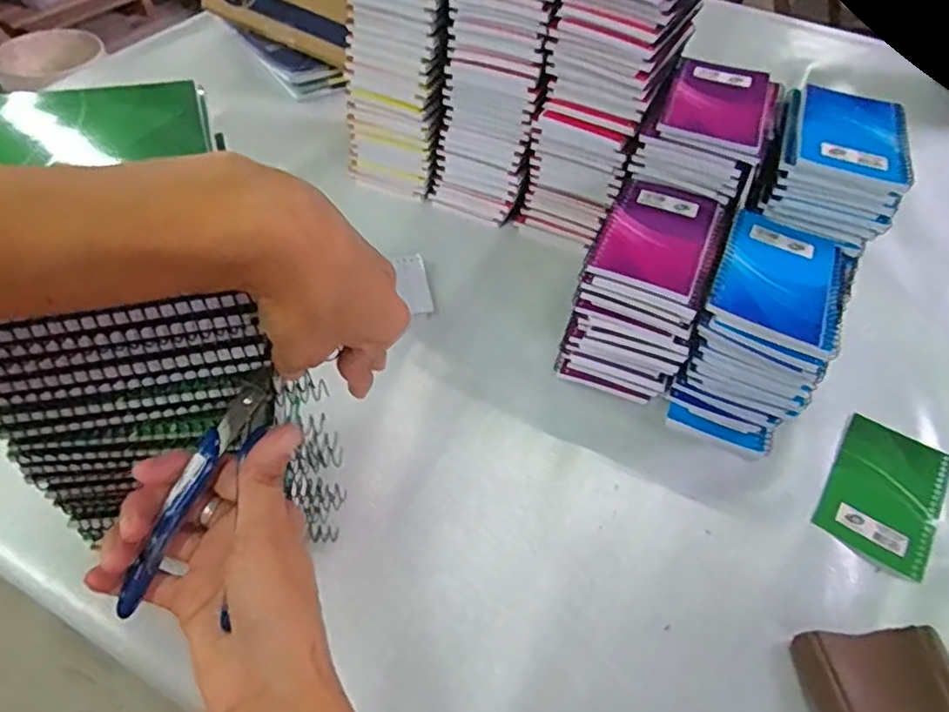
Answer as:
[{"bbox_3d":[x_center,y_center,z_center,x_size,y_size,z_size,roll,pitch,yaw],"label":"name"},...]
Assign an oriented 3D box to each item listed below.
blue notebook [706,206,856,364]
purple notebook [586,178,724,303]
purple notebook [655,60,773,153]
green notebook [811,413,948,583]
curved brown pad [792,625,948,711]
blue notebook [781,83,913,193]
[{"bbox_3d":[0.242,-0.063,0.496,0.094,0.015,0.135,24,52,15],"label":"blue notebook"},{"bbox_3d":[0.150,-0.098,0.518,0.083,0.010,0.129,21,51,13],"label":"purple notebook"},{"bbox_3d":[0.209,-0.218,0.548,0.080,0.011,0.122,21,51,12],"label":"purple notebook"},{"bbox_3d":[0.322,0.103,0.501,0.077,0.004,0.123,31,54,19],"label":"green notebook"},{"bbox_3d":[0.249,0.209,0.383,0.082,0.037,0.088,5,50,-1],"label":"curved brown pad"},{"bbox_3d":[0.313,-0.186,0.535,0.091,0.013,0.133,21,51,12],"label":"blue notebook"}]

